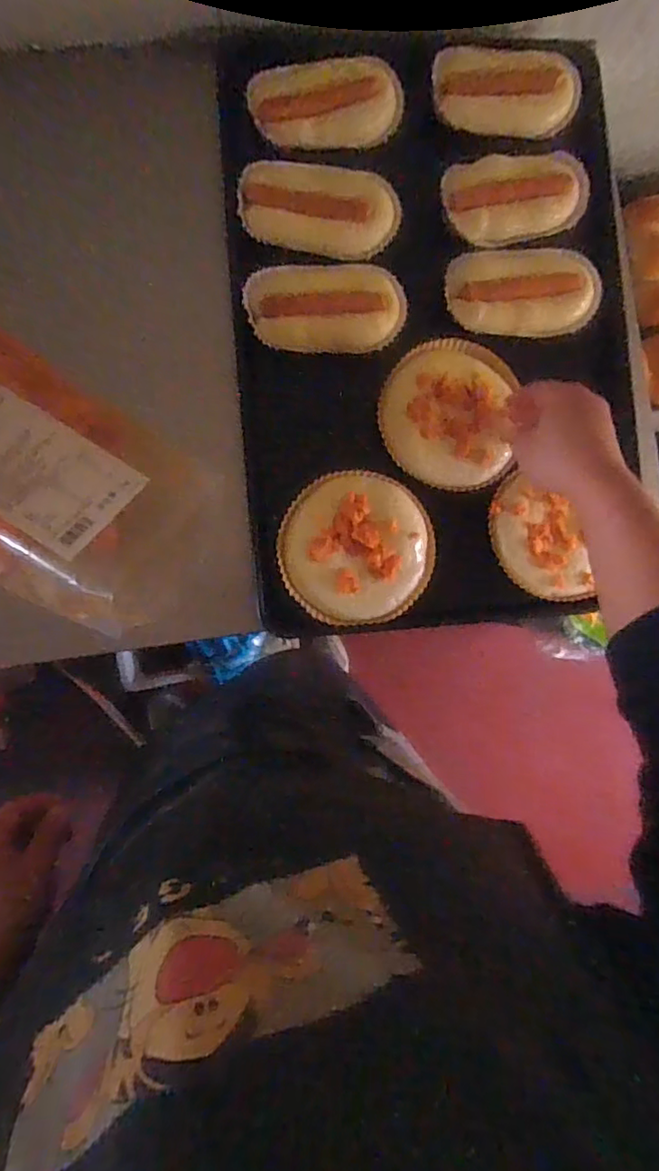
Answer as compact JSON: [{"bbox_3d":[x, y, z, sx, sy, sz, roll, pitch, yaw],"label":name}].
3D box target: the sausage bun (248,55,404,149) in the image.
[{"bbox_3d":[-0.003,-0.485,0.585,0.148,0.032,0.069,-10,89,-6],"label":"sausage bun"}]

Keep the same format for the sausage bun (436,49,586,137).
[{"bbox_3d":[0.184,-0.512,0.606,0.154,0.035,0.062,2,88,-6],"label":"sausage bun"}]

